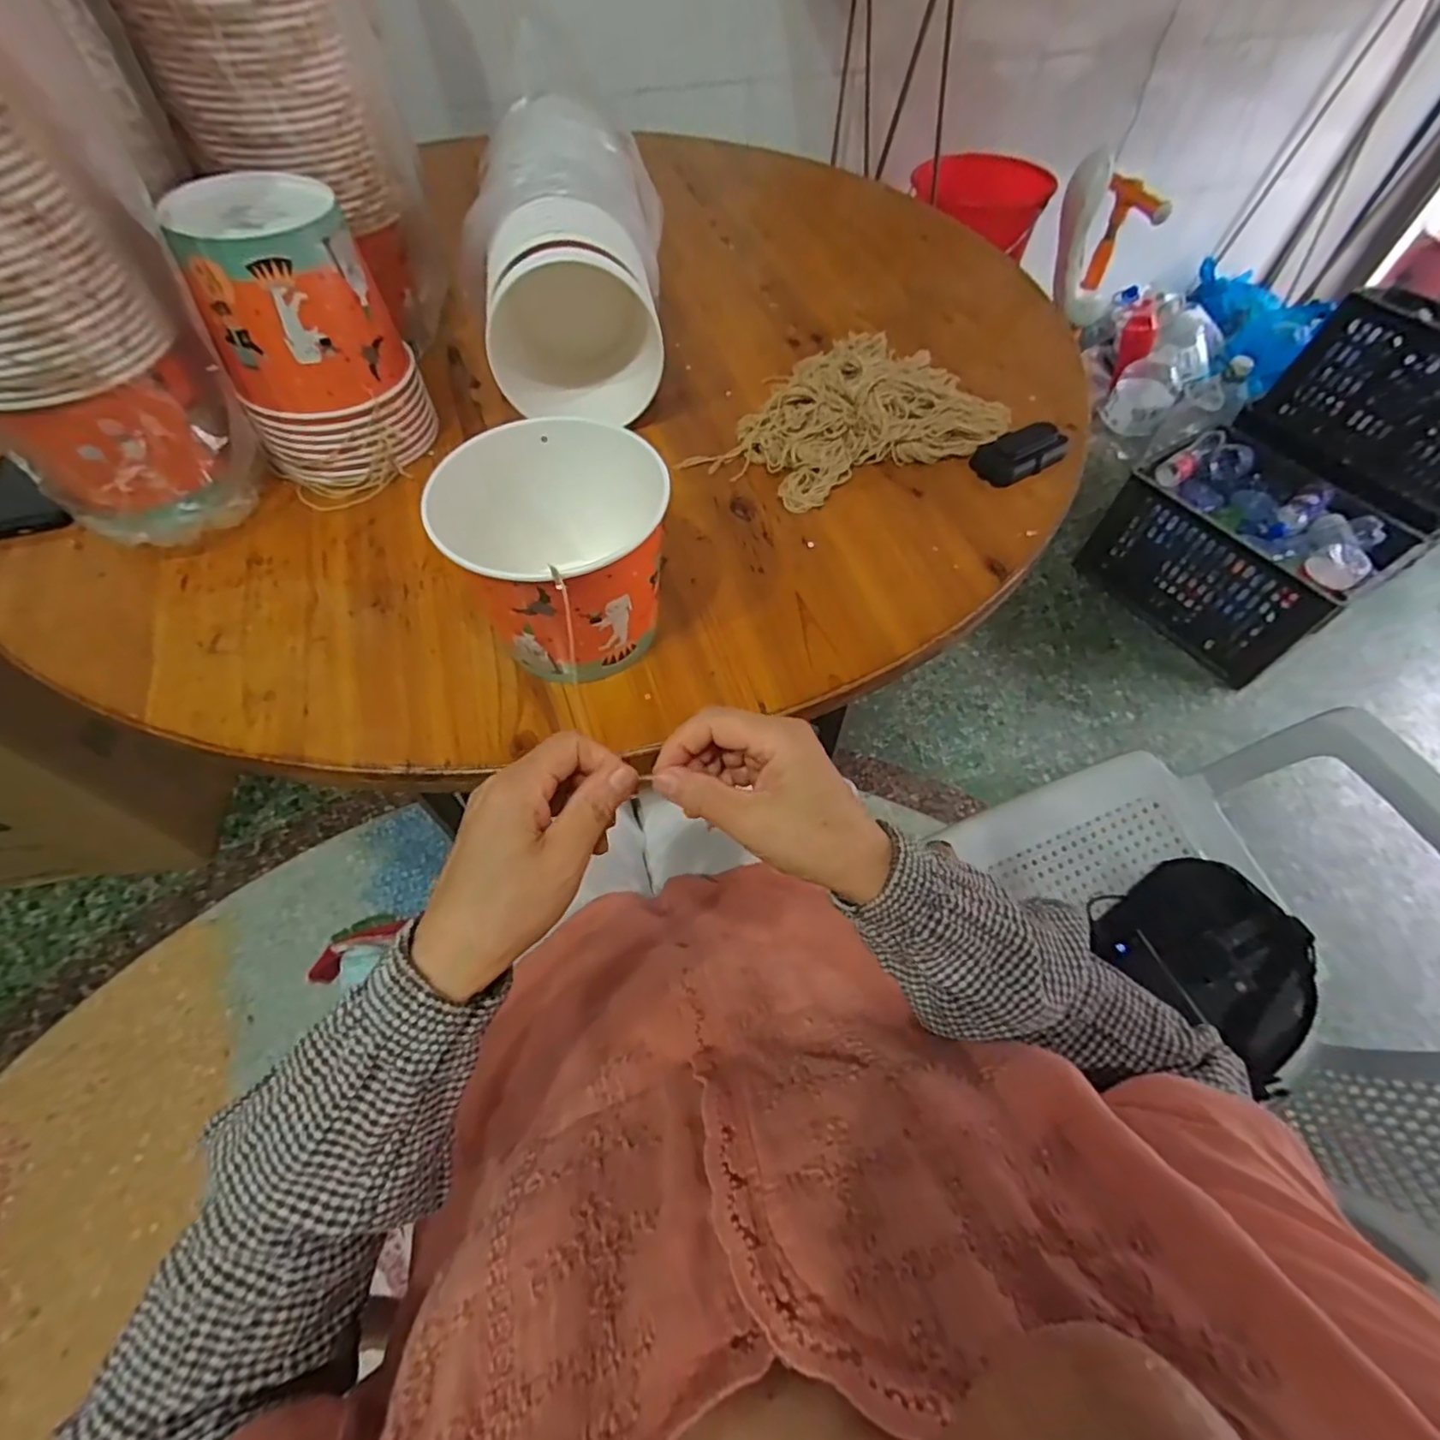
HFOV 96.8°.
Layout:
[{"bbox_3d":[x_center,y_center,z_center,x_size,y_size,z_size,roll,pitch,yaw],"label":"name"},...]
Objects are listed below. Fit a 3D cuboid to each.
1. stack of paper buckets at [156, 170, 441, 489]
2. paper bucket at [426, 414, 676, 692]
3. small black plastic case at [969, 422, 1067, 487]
[{"bbox_3d":[-0.377,-0.352,0.593,0.156,0.198,0.154,-23,61,-15],"label":"stack of paper buckets"},{"bbox_3d":[-0.118,-0.123,0.492,0.159,0.129,0.158,0,58,0],"label":"paper bucket"},{"bbox_3d":[0.316,-0.282,0.665,0.111,0.025,0.054,-25,61,-16],"label":"small black plastic case"}]

